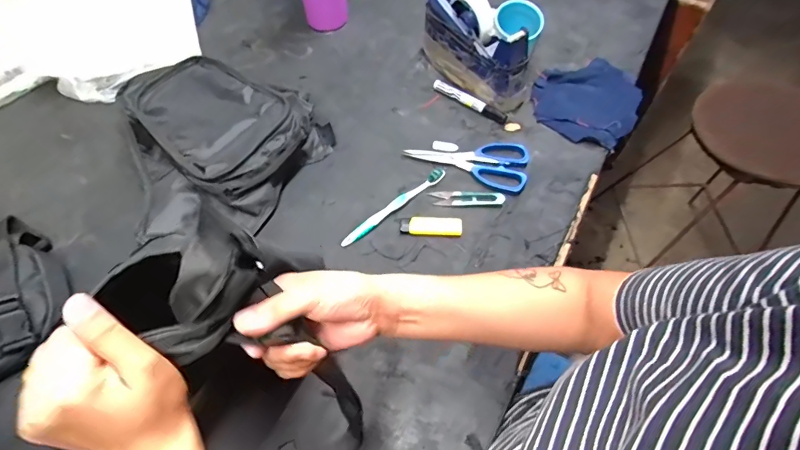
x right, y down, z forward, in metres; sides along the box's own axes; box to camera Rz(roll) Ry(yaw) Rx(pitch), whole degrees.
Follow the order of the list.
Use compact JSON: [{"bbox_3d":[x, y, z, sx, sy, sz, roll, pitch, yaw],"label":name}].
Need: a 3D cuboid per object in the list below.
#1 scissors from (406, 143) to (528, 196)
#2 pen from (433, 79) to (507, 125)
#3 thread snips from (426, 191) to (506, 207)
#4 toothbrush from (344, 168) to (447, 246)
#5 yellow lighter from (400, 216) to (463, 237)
[{"bbox_3d":[0.102,-0.106,0.631,0.176,0.011,0.091,21,62,14],"label":"scissors"},{"bbox_3d":[0.110,-0.198,0.686,0.131,0.016,0.014,33,66,20],"label":"pen"},{"bbox_3d":[0.093,-0.037,0.600,0.102,0.010,0.024,3,59,4],"label":"thread snips"},{"bbox_3d":[-0.006,-0.028,0.593,0.179,0.012,0.015,-37,64,-18],"label":"toothbrush"},{"bbox_3d":[0.042,0.002,0.572,0.080,0.016,0.022,4,59,4],"label":"yellow lighter"}]

